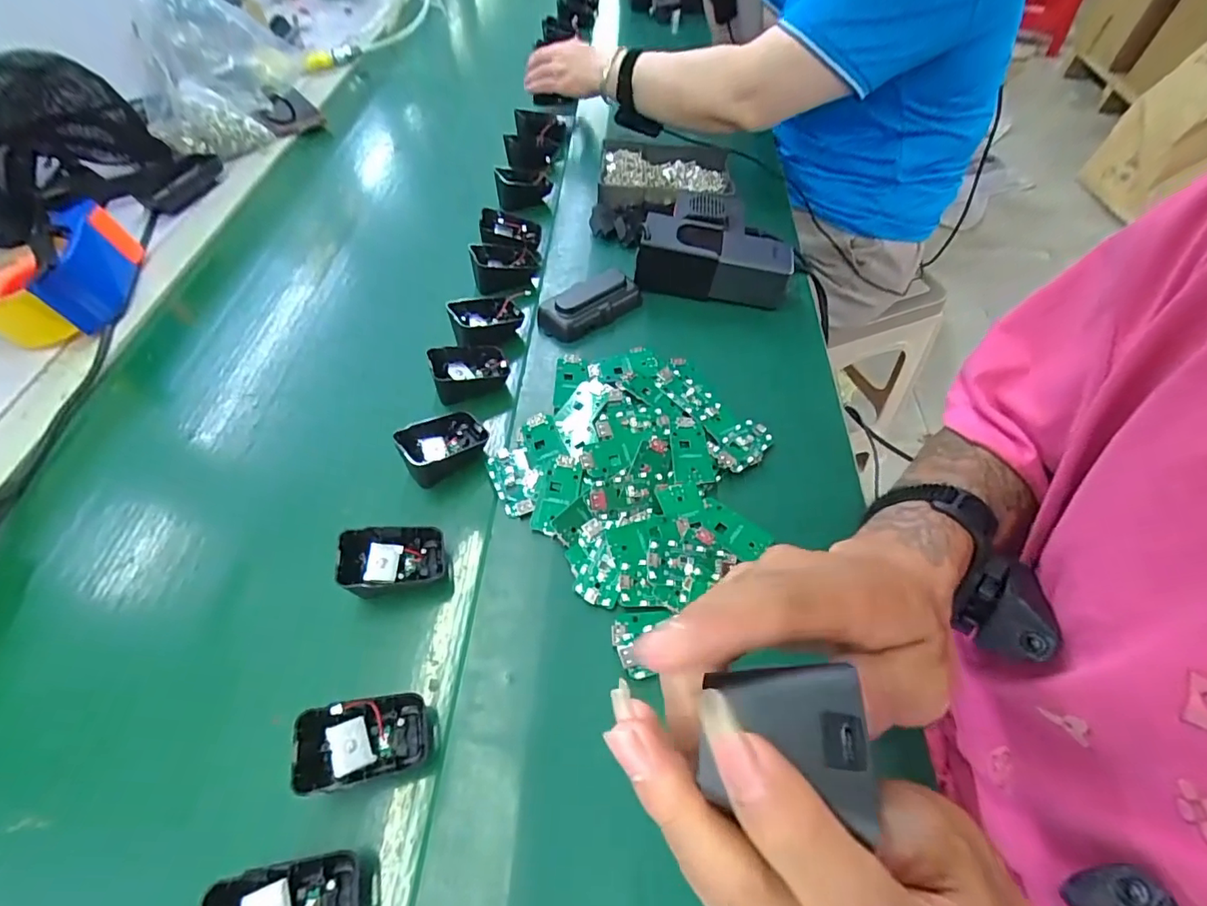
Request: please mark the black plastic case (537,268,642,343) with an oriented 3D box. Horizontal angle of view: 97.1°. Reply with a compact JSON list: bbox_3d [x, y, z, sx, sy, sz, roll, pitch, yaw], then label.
[{"bbox_3d":[-0.015,-0.153,0.537,0.106,0.024,0.048,-36,64,-18],"label":"black plastic case"}]

